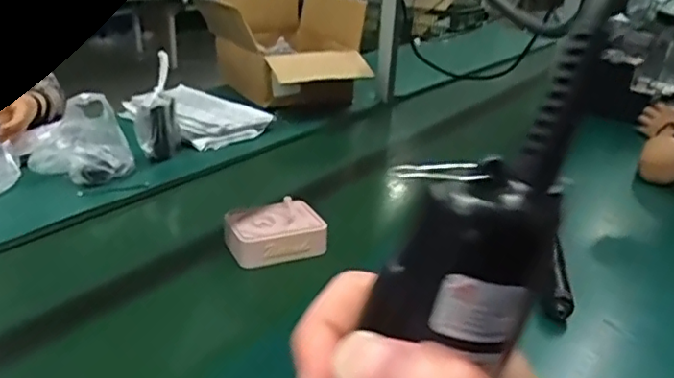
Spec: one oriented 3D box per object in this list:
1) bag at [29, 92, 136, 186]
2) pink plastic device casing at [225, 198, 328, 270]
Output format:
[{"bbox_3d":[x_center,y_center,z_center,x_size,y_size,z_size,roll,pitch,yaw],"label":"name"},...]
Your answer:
[{"bbox_3d":[-0.467,-0.104,1.081,0.159,0.117,0.252,-9,26,-25],"label":"bag"},{"bbox_3d":[-0.086,0.062,0.843,0.129,0.048,0.097,-8,26,-24],"label":"pink plastic device casing"}]

